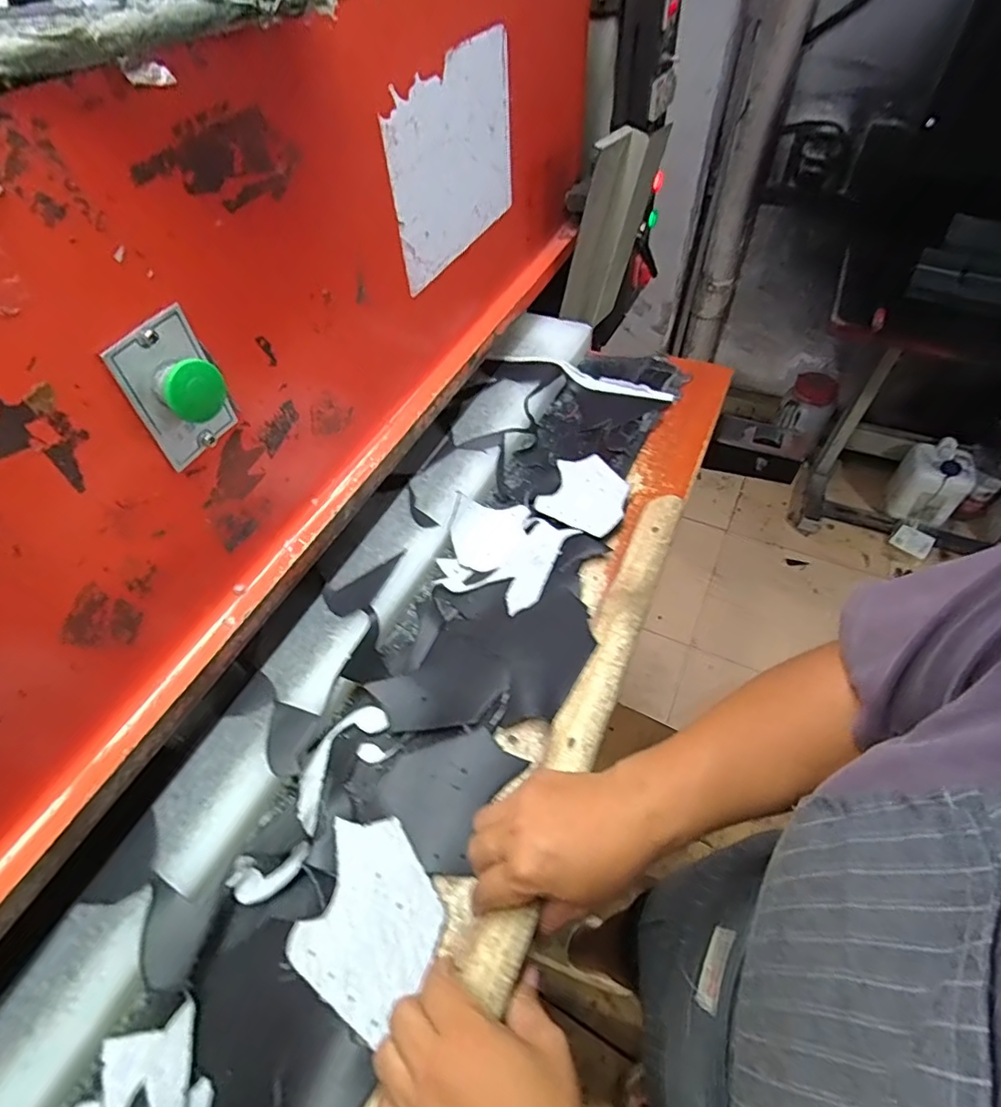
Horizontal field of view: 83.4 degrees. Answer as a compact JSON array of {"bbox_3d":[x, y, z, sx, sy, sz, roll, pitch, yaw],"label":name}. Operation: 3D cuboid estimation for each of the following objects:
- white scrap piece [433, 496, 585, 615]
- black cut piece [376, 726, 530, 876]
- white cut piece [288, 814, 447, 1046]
[{"bbox_3d":[0.000,-0.005,0.602,0.128,0.030,0.126,21,55,18],"label":"white scrap piece"},{"bbox_3d":[-0.035,0.184,0.444,0.101,0.004,0.089,-36,58,-23],"label":"black cut piece"},{"bbox_3d":[-0.093,0.253,0.396,0.104,0.006,0.103,24,57,24],"label":"white cut piece"}]

